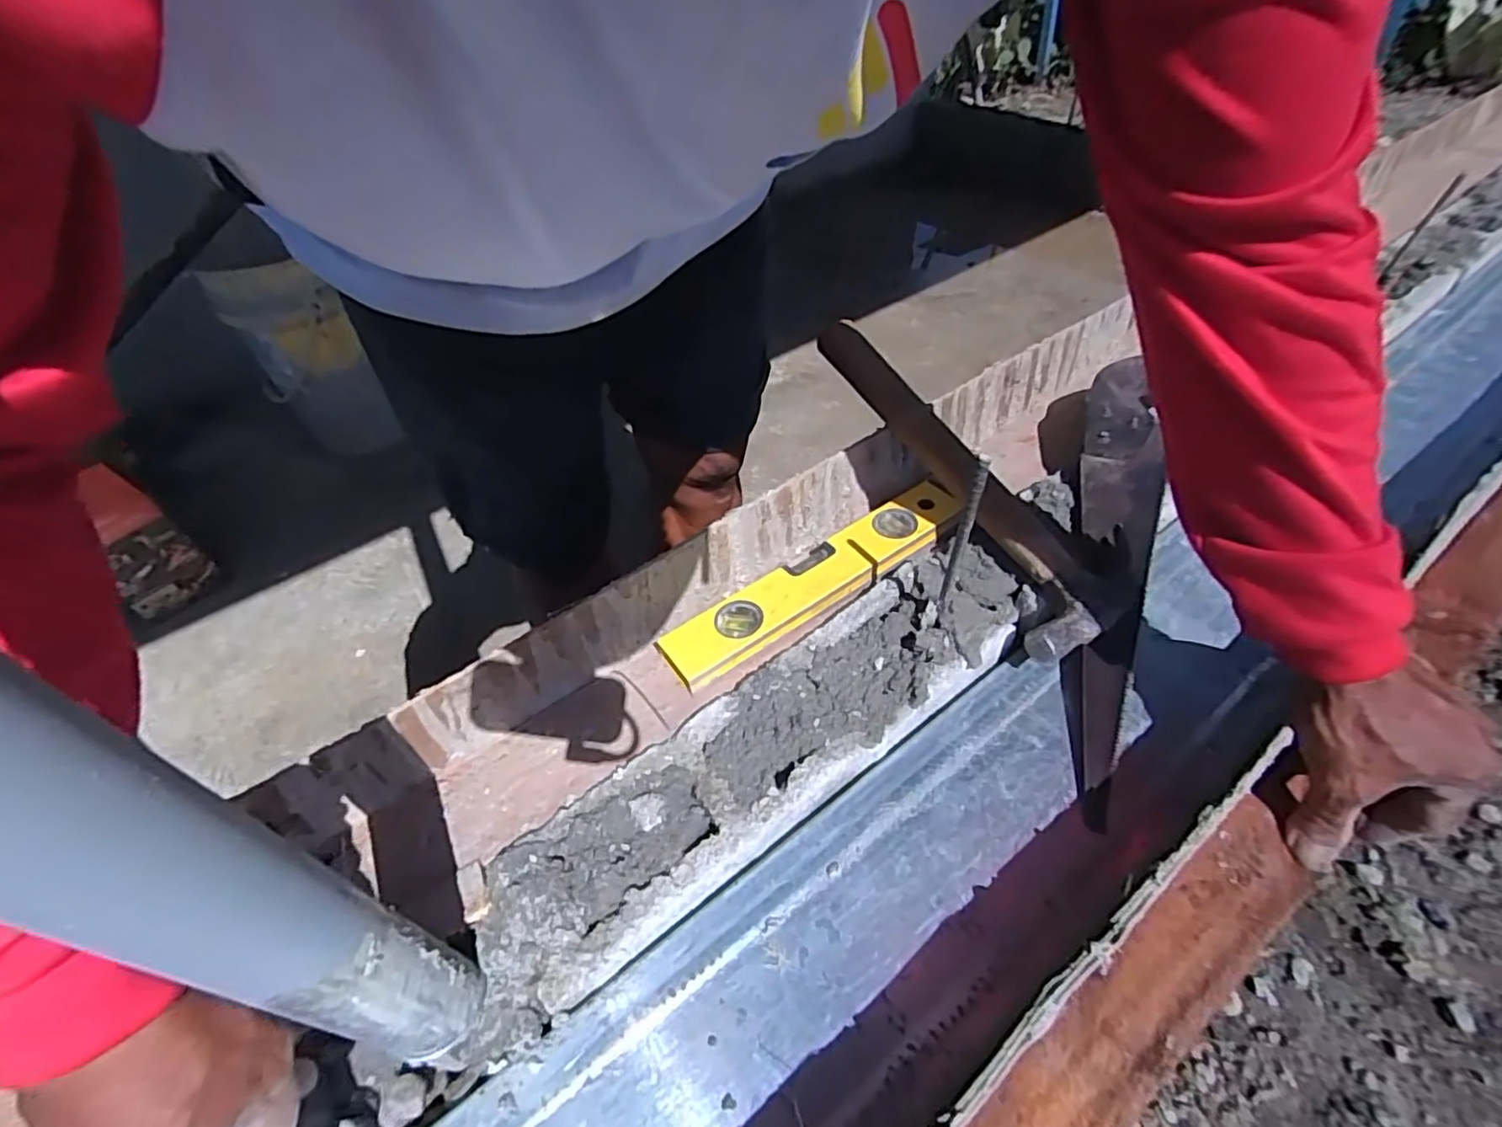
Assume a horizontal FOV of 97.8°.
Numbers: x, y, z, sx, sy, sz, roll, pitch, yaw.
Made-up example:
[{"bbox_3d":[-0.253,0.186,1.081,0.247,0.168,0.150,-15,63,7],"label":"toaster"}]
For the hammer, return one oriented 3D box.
[{"bbox_3d":[0.168,-0.085,0.557,0.099,0.061,0.360,-23,62,-18],"label":"hammer"}]

